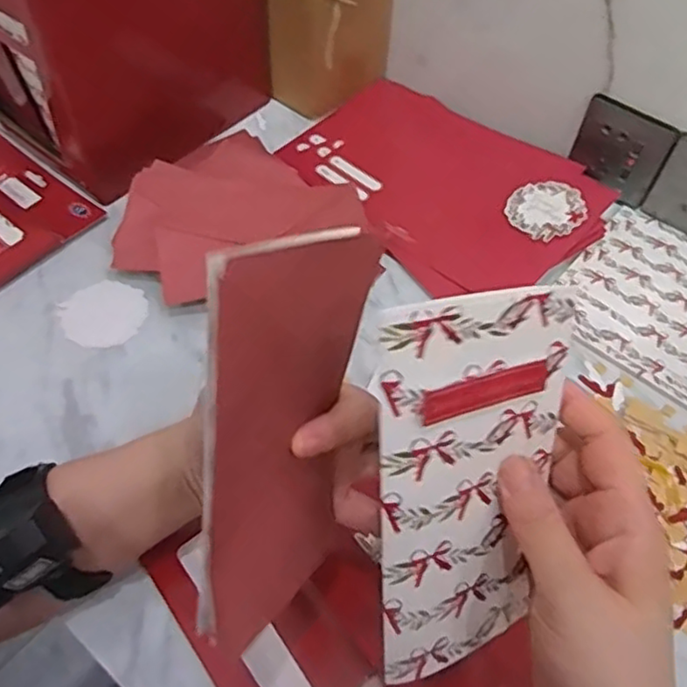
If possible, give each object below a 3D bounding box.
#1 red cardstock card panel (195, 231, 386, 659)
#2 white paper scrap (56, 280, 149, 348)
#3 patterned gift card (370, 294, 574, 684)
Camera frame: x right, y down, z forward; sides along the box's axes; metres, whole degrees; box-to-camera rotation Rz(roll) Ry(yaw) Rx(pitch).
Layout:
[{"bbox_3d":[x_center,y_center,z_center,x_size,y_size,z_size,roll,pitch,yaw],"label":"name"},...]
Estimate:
[{"bbox_3d":[-0.024,0.042,0.283,0.009,0.177,0.106,19,24,28],"label":"red cardstock card panel"},{"bbox_3d":[-0.201,-0.025,0.549,0.068,0.010,0.063,1,56,-2],"label":"white paper scrap"},{"bbox_3d":[0.054,0.062,0.274,0.086,0.169,0.009,-12,23,-21],"label":"patterned gift card"}]

